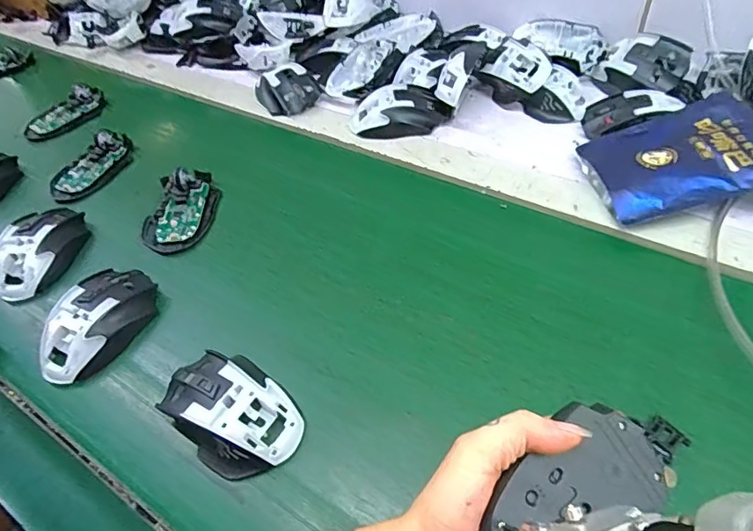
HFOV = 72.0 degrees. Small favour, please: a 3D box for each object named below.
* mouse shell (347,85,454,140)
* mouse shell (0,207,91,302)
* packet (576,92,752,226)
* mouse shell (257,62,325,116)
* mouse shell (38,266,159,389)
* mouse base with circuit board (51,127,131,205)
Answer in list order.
[{"bbox_3d":[0.027,-0.186,0.618,0.116,0.030,0.060,-11,49,1],"label":"mouse shell"},{"bbox_3d":[-0.348,-0.018,0.535,0.064,0.038,0.117,4,51,12],"label":"mouse shell"},{"bbox_3d":[0.287,-0.106,0.494,0.155,0.023,0.125,-16,46,13],"label":"packet"},{"bbox_3d":[-0.113,-0.227,0.683,0.073,0.043,0.084,-30,53,-16],"label":"mouse shell"},{"bbox_3d":[-0.247,0.048,0.462,0.066,0.034,0.114,9,53,17],"label":"mouse shell"},{"bbox_3d":[-0.345,-0.124,0.630,0.049,0.029,0.109,19,56,24],"label":"mouse base with circuit board"}]

